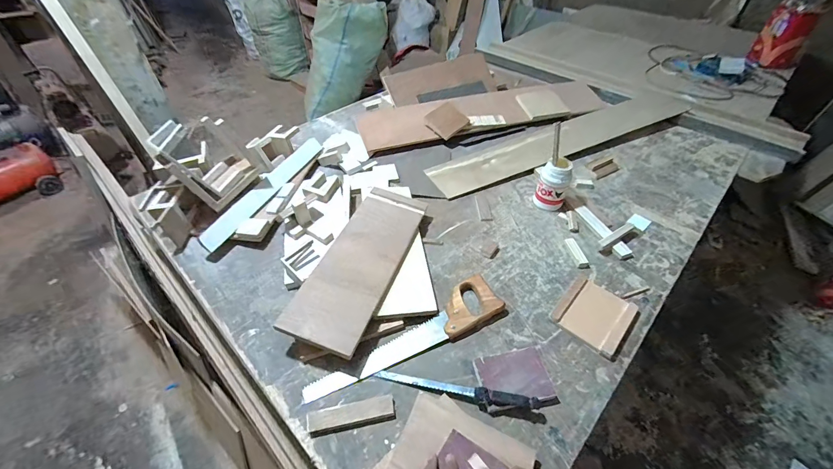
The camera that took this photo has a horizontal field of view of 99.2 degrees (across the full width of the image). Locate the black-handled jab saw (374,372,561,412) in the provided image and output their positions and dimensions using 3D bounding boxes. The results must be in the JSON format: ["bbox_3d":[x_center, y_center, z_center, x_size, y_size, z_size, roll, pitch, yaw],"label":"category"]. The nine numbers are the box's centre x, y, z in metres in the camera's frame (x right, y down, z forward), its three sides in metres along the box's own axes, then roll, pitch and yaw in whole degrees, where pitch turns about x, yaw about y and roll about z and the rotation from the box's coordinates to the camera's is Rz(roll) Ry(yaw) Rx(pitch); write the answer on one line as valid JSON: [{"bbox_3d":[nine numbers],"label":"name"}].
[{"bbox_3d":[0.087,0.278,0.631,0.328,0.040,0.047,6,47,5],"label":"black-handled jab saw"}]

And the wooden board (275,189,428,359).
[{"bbox_3d":[-0.115,0.046,0.790,0.152,0.023,0.444,20,46,5],"label":"wooden board"}]

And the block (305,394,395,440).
[{"bbox_3d":[-0.110,0.312,0.611,0.146,0.013,0.039,-9,47,-9],"label":"block"}]

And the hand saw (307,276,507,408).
[{"bbox_3d":[-0.012,0.211,0.704,0.425,0.031,0.095,-25,52,-22],"label":"hand saw"}]

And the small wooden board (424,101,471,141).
[{"bbox_3d":[0.102,-0.384,1.199,0.129,0.009,0.108,-38,88,-17],"label":"small wooden board"}]

